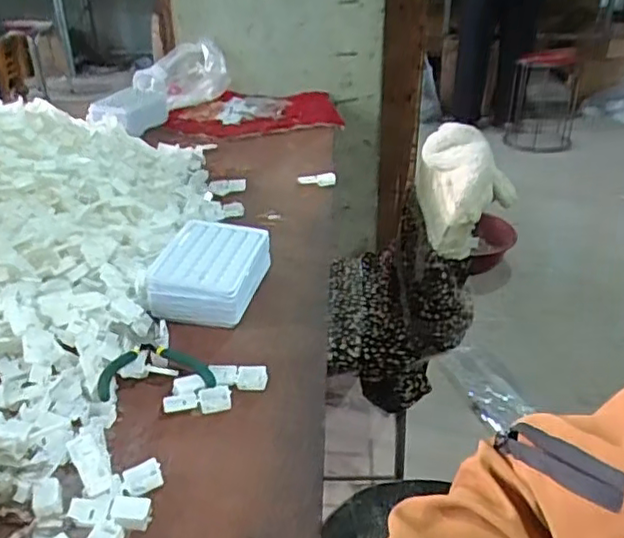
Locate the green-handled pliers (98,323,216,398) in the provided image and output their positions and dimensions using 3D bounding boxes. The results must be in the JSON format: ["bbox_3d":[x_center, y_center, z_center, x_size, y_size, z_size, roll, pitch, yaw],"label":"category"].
[{"bbox_3d":[-0.141,0.083,0.551,0.095,0.021,0.080,-12,30,-22],"label":"green-handled pliers"}]

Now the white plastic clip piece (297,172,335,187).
[{"bbox_3d":[0.007,-0.139,0.969,0.058,0.020,0.011,-2,27,-3],"label":"white plastic clip piece"}]

